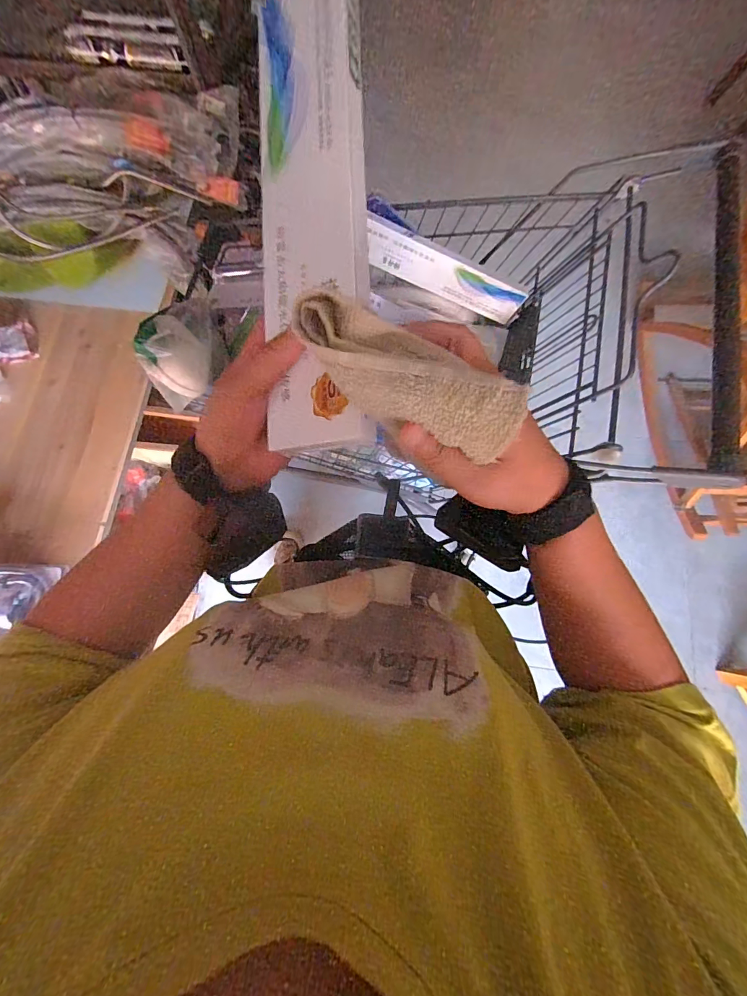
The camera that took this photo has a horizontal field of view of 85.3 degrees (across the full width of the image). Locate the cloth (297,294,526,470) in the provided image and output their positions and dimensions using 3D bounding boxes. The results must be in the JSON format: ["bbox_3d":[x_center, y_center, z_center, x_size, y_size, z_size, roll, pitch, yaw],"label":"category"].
[{"bbox_3d":[0.011,-0.064,0.205,0.128,0.022,0.042,34,79,10],"label":"cloth"}]

